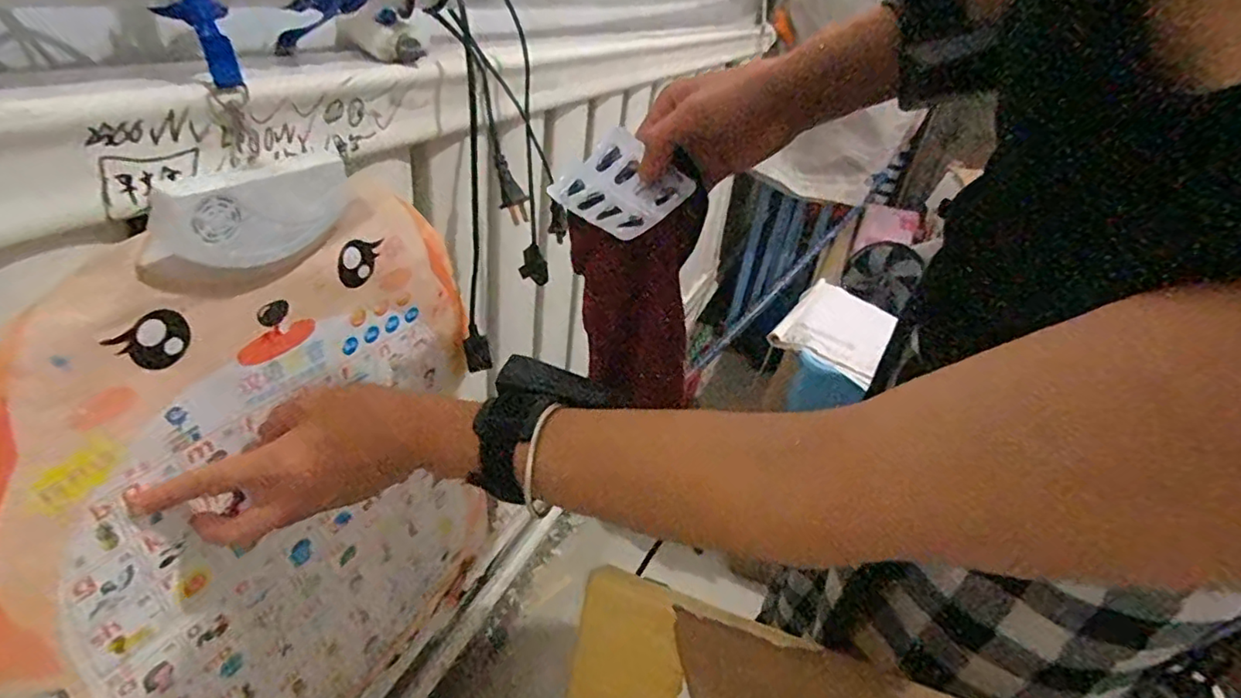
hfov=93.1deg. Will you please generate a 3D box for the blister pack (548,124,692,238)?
[{"bbox_3d":[0.000,-0.108,0.385,0.075,0.009,0.071,37,70,19],"label":"blister pack"}]

